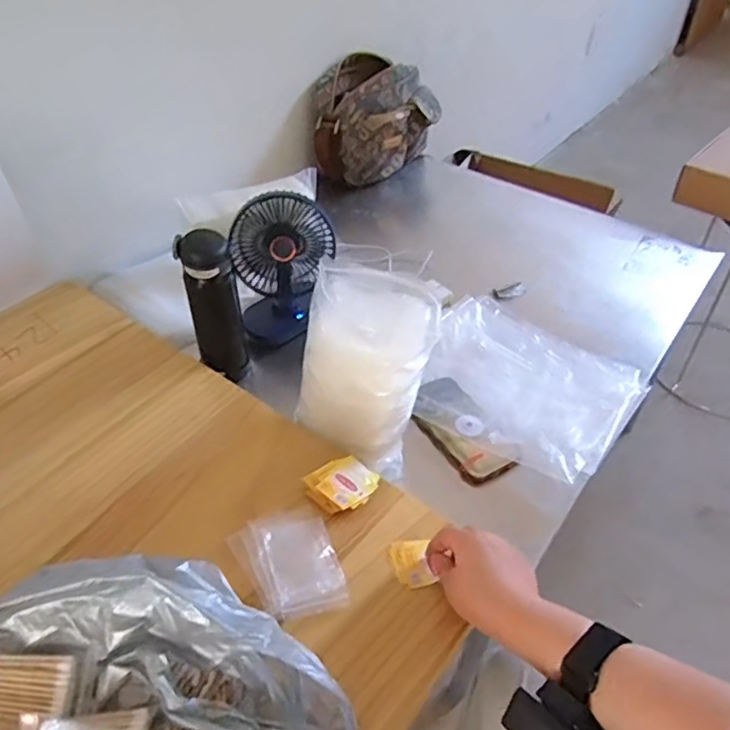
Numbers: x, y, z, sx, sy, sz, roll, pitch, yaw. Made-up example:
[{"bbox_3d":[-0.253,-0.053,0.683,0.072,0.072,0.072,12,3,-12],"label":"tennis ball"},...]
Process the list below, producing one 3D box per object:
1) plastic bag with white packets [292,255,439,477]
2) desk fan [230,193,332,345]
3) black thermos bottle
[{"bbox_3d":[0.003,0.009,0.706,0.130,0.231,0.118,27,50,26],"label":"plastic bag with white packets"},{"bbox_3d":[-0.119,-0.150,0.907,0.144,0.184,0.109,-17,46,-17],"label":"desk fan"},{"bbox_3d":[-0.190,-0.070,0.795,0.067,0.196,0.058,-12,45,-12],"label":"black thermos bottle"}]

